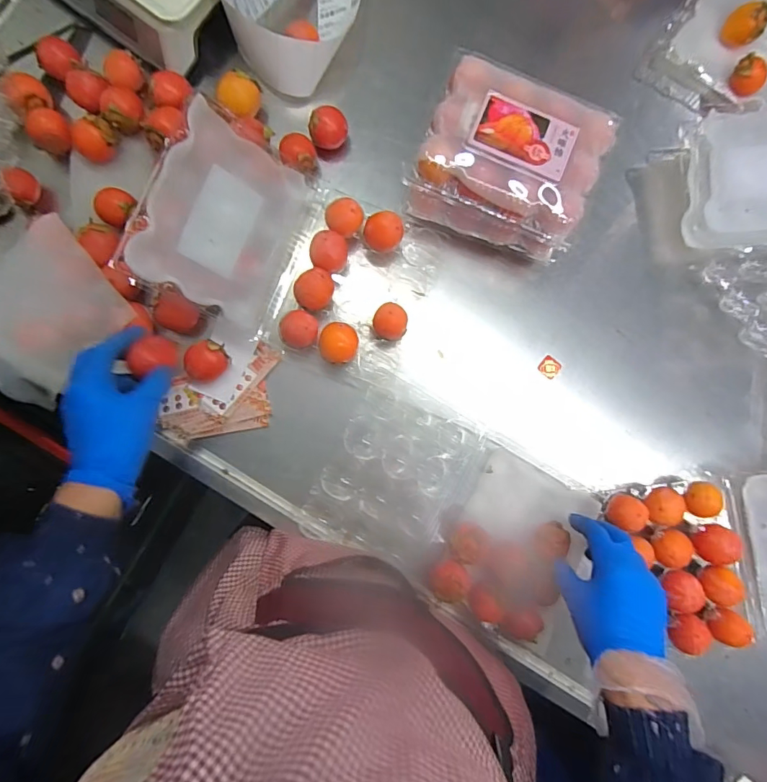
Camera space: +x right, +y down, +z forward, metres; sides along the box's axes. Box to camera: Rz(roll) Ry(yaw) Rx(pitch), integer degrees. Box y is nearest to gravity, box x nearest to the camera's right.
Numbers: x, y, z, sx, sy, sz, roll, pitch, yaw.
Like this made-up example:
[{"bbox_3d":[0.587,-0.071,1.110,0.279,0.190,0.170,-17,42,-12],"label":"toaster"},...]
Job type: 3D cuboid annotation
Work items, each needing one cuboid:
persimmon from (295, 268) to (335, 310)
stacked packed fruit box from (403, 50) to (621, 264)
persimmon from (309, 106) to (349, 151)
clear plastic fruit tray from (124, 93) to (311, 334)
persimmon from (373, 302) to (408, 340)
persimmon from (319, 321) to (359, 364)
[{"bbox_3d":[-0.077,-0.112,0.521,0.046,0.035,0.039,-29,88,-5],"label":"persimmon"},{"bbox_3d":[0.134,-0.248,0.519,0.182,0.113,0.152,23,85,-2],"label":"stacked packed fruit box"},{"bbox_3d":[-0.066,-0.309,0.558,0.043,0.051,0.038,-11,87,-4],"label":"persimmon"},{"bbox_3d":[-0.164,-0.174,0.482,0.141,0.024,0.177,25,81,-41],"label":"clear plastic fruit tray"},{"bbox_3d":[0.007,-0.076,0.526,0.037,0.046,0.039,3,86,-3],"label":"persimmon"},{"bbox_3d":[-0.050,-0.051,0.518,0.041,0.041,0.042,7,85,-3],"label":"persimmon"}]

